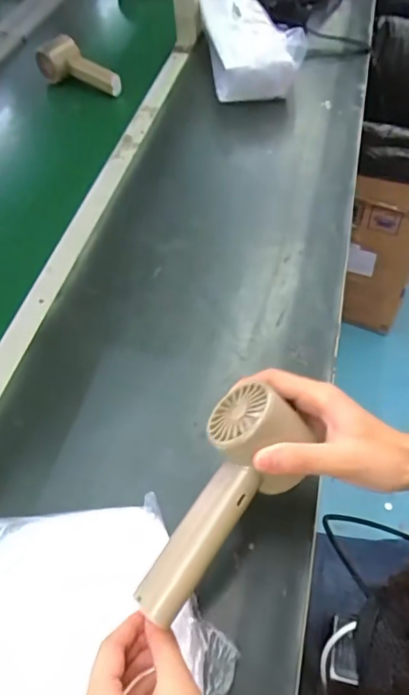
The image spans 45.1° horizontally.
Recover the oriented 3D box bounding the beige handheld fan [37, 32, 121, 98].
[{"bbox_3d":[-0.197,-0.429,0.761,0.141,0.058,0.051,36,62,21],"label":"beige handheld fan"}]

